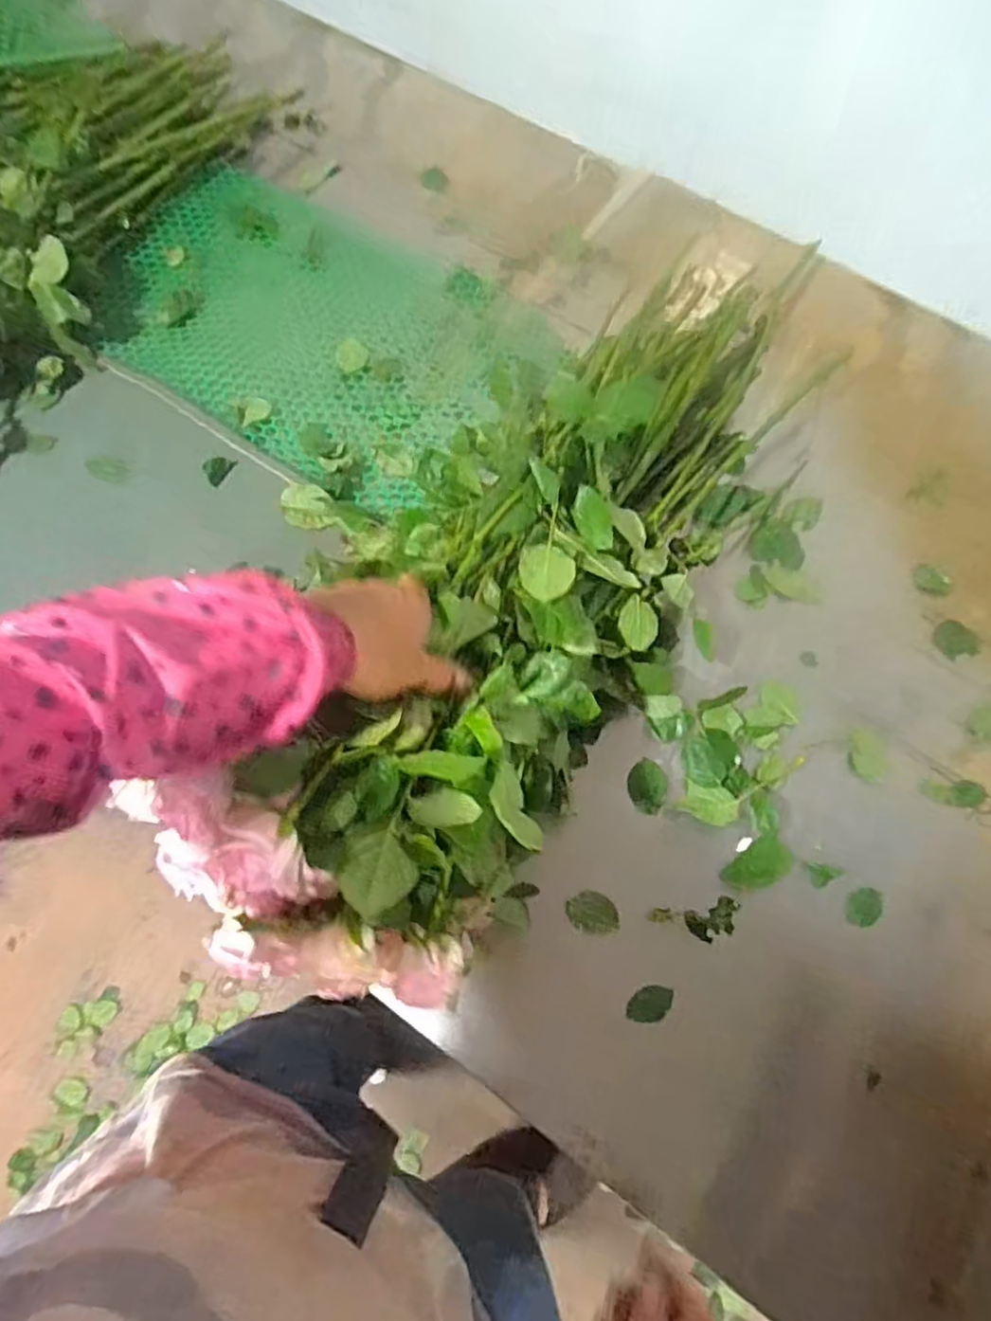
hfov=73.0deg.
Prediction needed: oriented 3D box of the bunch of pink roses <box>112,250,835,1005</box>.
[{"bbox_3d":[0.055,-0.088,0.586,0.259,0.184,0.709,32,60,8],"label":"bunch of pink roses"}]

